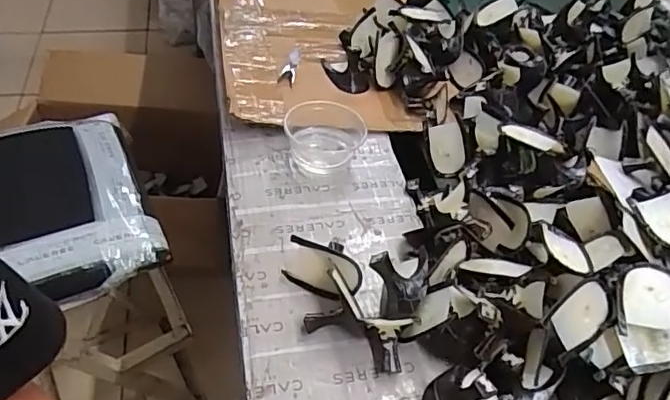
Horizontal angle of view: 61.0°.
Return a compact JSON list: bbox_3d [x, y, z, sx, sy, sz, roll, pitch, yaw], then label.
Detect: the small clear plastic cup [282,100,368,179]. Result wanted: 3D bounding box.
[{"bbox_3d":[-0.009,-0.069,0.643,0.093,0.046,0.082,2,46,-3],"label":"small clear plastic cup"}]

